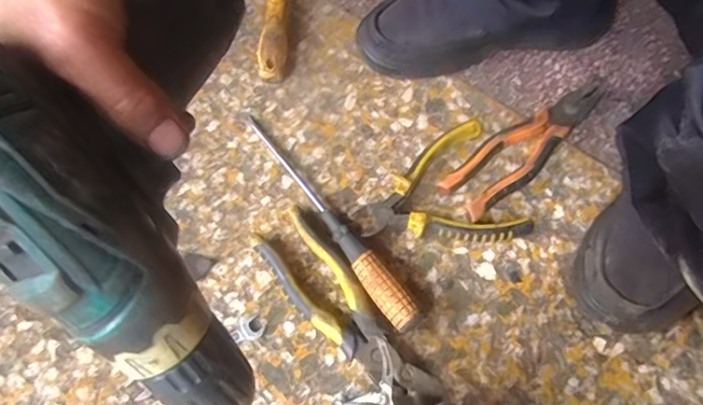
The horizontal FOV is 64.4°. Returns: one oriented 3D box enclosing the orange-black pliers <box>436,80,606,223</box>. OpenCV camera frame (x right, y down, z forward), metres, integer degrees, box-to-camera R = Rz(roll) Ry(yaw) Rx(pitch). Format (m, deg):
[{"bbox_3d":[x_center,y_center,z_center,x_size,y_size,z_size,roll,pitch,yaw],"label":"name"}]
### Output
[{"bbox_3d":[0.167,-0.057,0.525,0.189,0.021,0.051,-37,71,-15],"label":"orange-black pliers"}]

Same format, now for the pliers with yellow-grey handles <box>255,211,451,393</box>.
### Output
[{"bbox_3d":[-0.008,0.090,0.465,0.057,0.021,0.190,-34,70,-14],"label":"pliers with yellow-grey handles"}]

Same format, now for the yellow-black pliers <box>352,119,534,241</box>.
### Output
[{"bbox_3d":[0.074,-0.006,0.505,0.140,0.021,0.114,-16,67,-8],"label":"yellow-black pliers"}]

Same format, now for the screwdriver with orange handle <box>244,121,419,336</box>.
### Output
[{"bbox_3d":[-0.023,0.010,0.494,0.024,0.029,0.246,-33,70,-14],"label":"screwdriver with orange handle"}]

